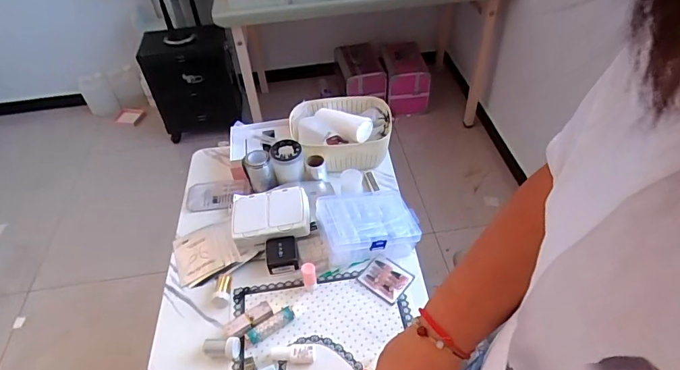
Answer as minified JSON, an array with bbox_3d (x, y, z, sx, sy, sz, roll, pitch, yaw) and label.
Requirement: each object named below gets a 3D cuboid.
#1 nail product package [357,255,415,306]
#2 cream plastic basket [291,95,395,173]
[{"bbox_3d":[0.077,0.158,0.737,0.078,0.011,0.066,31,55,29],"label":"nail product package"},{"bbox_3d":[0.003,-0.112,0.938,0.213,0.081,0.162,-7,46,-4],"label":"cream plastic basket"}]

